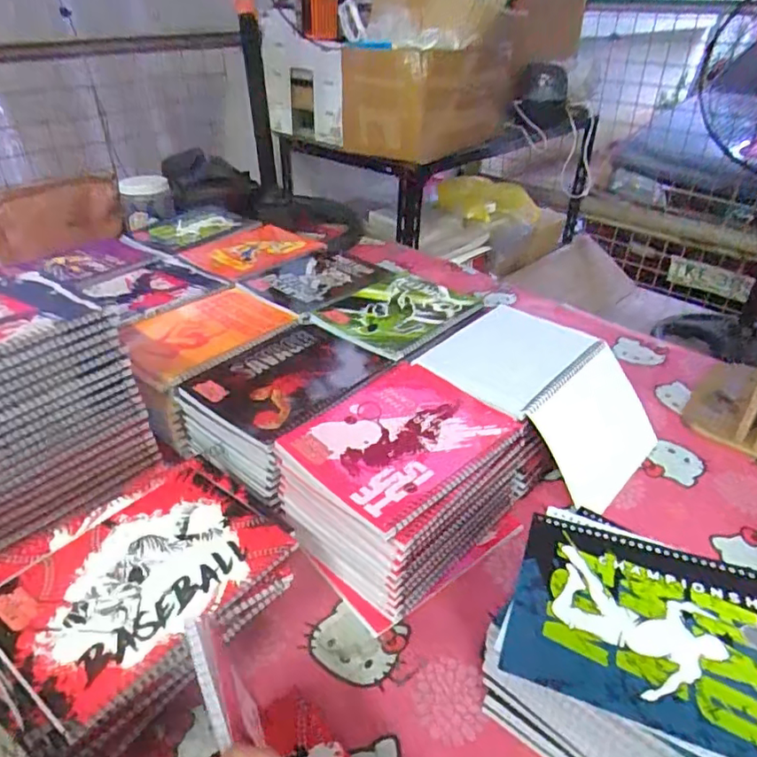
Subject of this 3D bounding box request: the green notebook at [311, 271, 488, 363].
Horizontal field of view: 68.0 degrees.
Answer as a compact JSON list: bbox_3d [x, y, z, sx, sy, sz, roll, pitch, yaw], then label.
[{"bbox_3d":[0.029,-0.094,0.764,0.165,0.009,0.188,25,43,34],"label":"green notebook"}]

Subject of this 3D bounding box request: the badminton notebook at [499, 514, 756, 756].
[{"bbox_3d":[0.194,0.171,0.381,0.197,0.007,0.154,11,37,19],"label":"badminton notebook"}]

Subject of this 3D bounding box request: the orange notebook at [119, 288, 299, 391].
[{"bbox_3d":[-0.233,-0.060,0.730,0.149,0.021,0.216,23,42,32],"label":"orange notebook"}]

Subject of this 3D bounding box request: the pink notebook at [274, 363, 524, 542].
[{"bbox_3d":[0.025,0.055,0.554,0.152,0.018,0.201,27,44,36],"label":"pink notebook"}]

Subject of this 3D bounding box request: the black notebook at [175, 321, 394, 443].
[{"bbox_3d":[-0.104,-0.005,0.648,0.170,0.010,0.192,22,41,32],"label":"black notebook"}]

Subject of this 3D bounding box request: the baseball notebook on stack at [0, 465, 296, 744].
[{"bbox_3d":[-0.190,0.158,0.453,0.152,0.017,0.196,22,41,31],"label":"baseball notebook on stack"}]

